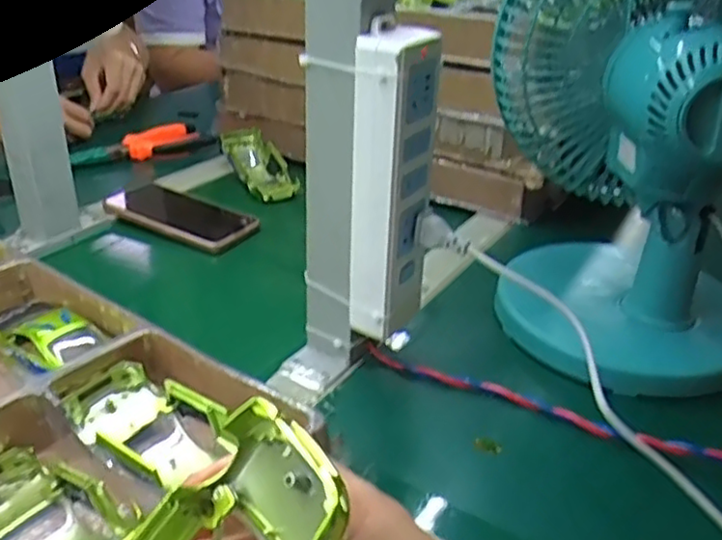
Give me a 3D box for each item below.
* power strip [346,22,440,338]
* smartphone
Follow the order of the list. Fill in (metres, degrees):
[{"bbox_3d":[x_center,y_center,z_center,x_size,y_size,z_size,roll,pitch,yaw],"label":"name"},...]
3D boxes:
[{"bbox_3d":[0.020,-0.050,0.435,0.038,0.192,0.050,19,33,28],"label":"power strip"},{"bbox_3d":[-0.186,-0.061,0.713,0.154,0.007,0.081,17,32,24],"label":"smartphone"}]

